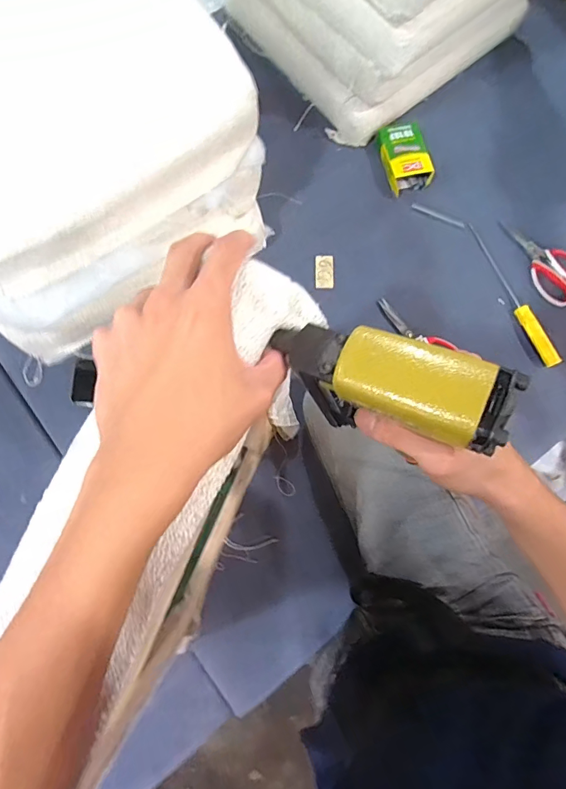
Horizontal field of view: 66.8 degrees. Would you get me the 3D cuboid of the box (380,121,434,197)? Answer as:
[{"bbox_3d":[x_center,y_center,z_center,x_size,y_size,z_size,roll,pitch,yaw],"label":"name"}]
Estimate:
[{"bbox_3d":[0.229,-0.447,0.802,0.086,0.047,0.129,-18,79,-5],"label":"box"}]

